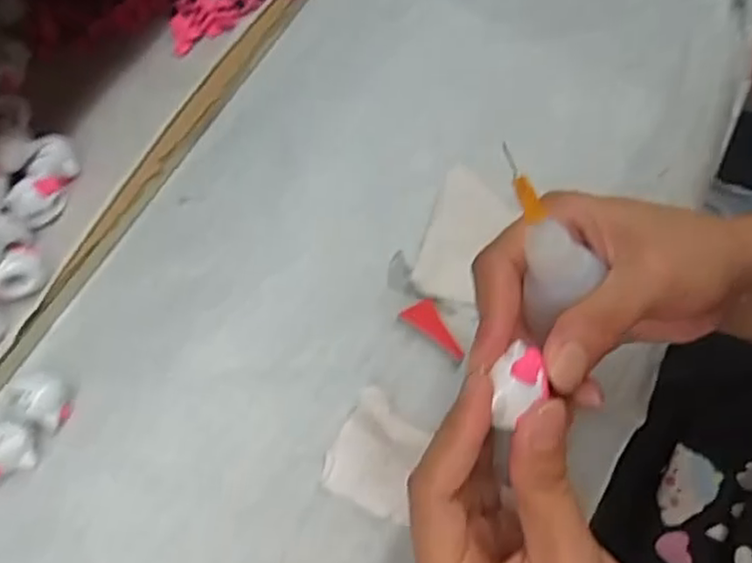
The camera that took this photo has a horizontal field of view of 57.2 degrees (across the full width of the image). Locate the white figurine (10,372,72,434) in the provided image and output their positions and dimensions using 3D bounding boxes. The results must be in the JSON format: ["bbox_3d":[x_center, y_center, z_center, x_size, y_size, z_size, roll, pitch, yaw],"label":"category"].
[{"bbox_3d":[-0.144,0.051,0.299,0.021,0.020,0.021,17,65,9],"label":"white figurine"}]

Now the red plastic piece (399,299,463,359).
[{"bbox_3d":[0.029,0.020,0.319,0.034,0.005,0.014,35,69,17],"label":"red plastic piece"}]

